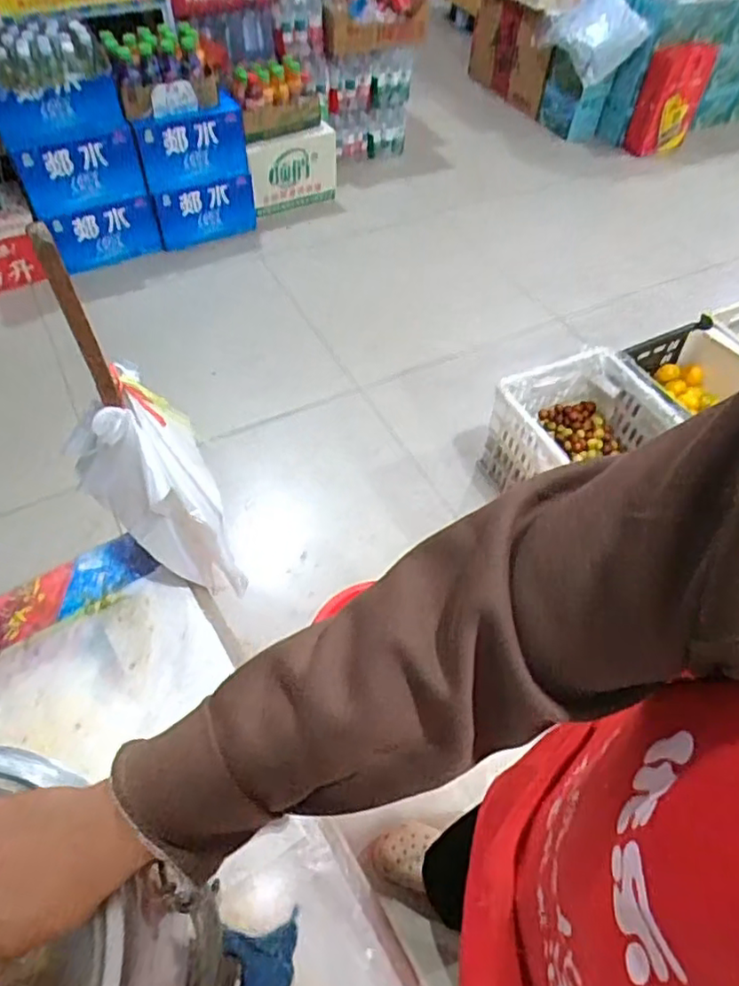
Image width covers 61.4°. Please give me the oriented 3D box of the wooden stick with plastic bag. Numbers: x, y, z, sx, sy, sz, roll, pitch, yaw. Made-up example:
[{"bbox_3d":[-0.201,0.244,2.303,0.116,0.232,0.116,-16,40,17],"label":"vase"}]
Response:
[{"bbox_3d":[-0.286,-0.051,0.771,0.147,0.460,0.166,-24,58,-20],"label":"wooden stick with plastic bag"}]

